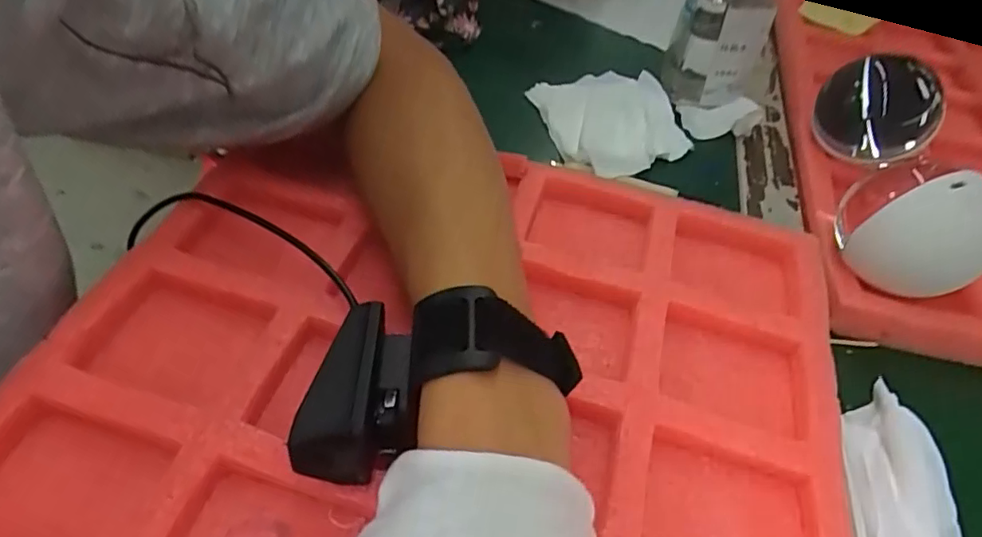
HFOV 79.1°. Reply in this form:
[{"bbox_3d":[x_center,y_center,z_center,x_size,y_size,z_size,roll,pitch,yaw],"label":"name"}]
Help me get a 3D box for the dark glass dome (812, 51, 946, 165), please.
[{"bbox_3d":[0.262,-0.108,0.402,0.074,0.065,0.036,34,54,20],"label":"dark glass dome"}]

